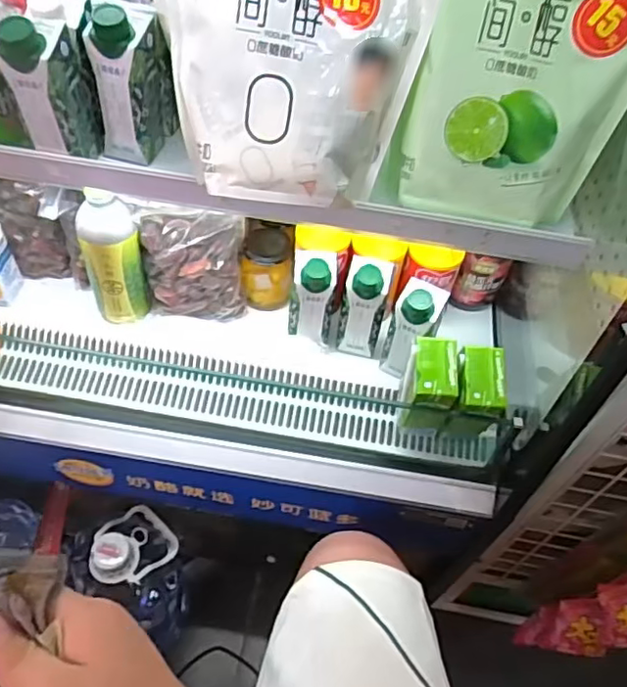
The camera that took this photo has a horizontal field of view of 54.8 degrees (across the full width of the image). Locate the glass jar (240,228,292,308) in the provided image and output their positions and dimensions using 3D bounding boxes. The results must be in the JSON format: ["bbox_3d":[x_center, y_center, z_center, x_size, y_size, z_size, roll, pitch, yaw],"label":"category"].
[{"bbox_3d":[-0.062,-0.098,0.779,0.063,0.080,0.075,-2,53,-7],"label":"glass jar"}]

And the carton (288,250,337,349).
[{"bbox_3d":[-0.001,-0.055,0.712,0.052,0.120,0.054,9,53,1],"label":"carton"}]

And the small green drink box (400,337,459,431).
[{"bbox_3d":[0.119,0.052,0.645,0.051,0.116,0.061,5,53,-2],"label":"small green drink box"}]

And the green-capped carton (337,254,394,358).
[{"bbox_3d":[0.061,-0.046,0.714,0.049,0.130,0.051,11,53,3],"label":"green-capped carton"}]

